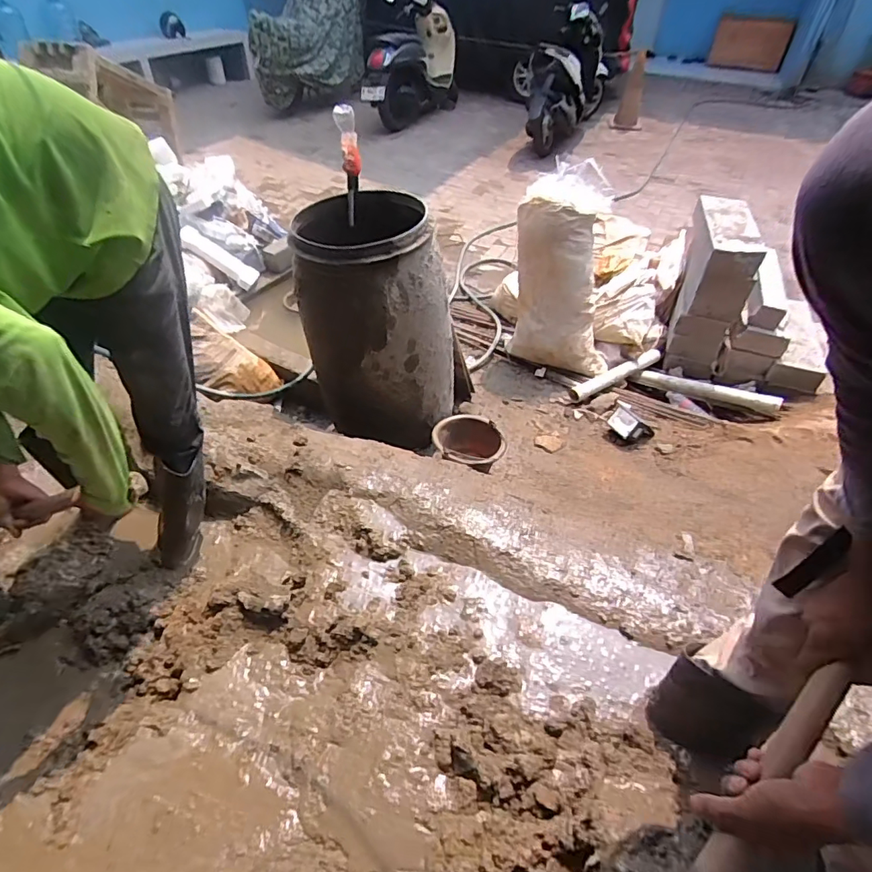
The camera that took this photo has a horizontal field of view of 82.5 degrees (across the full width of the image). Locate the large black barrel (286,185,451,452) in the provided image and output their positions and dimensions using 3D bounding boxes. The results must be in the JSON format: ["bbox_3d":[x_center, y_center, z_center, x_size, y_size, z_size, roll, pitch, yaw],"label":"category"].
[{"bbox_3d":[-0.182,-0.382,1.706,0.470,0.704,0.464,-4,45,-4],"label":"large black barrel"}]

